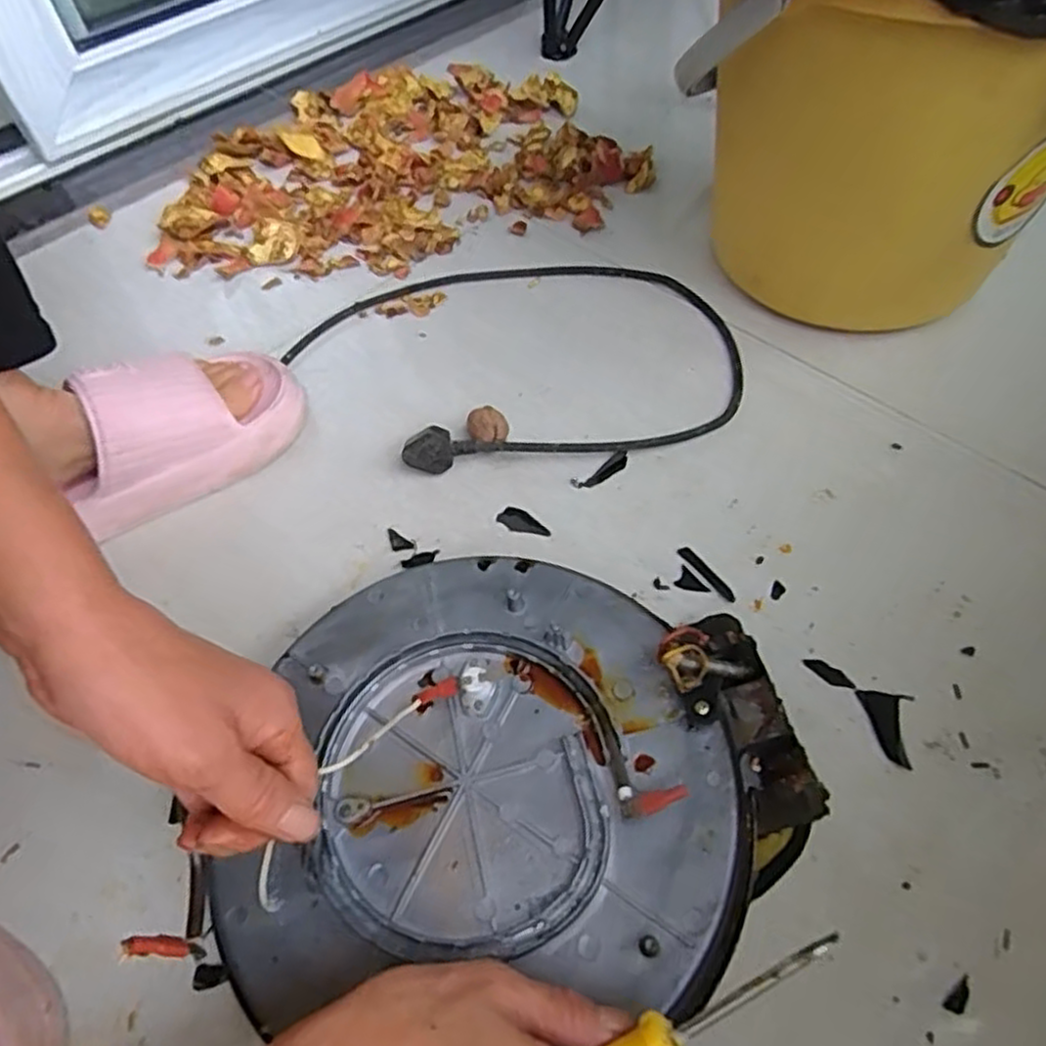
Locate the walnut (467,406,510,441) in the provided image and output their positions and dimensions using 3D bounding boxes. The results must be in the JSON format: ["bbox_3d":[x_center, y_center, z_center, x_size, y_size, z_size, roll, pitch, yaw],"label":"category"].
[{"bbox_3d":[-0.026,-0.067,0.548,0.030,0.027,0.029,-3,55,1],"label":"walnut"}]

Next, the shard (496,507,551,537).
[{"bbox_3d":[0.000,0.001,0.508,0.038,0.004,0.017,30,62,22],"label":"shard"}]

